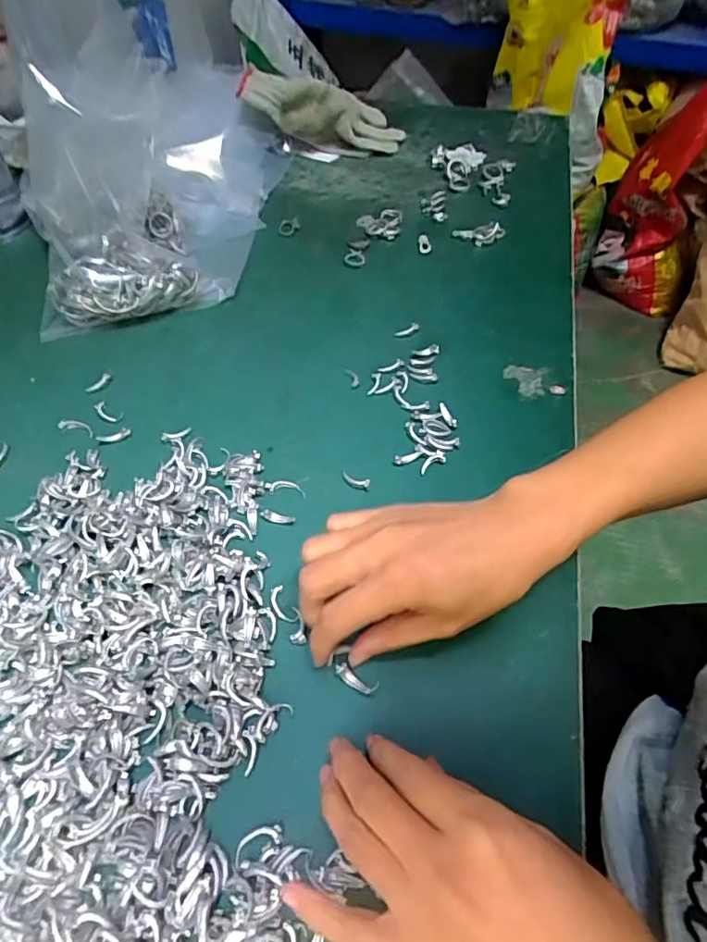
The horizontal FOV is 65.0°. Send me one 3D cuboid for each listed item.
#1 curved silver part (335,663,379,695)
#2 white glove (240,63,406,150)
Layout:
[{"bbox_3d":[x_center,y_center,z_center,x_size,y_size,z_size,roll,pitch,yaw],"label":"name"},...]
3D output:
[{"bbox_3d":[0.001,0.108,0.287,0.023,0.004,0.008,28,58,18],"label":"curved silver part"},{"bbox_3d":[-0.033,-0.387,0.605,0.181,0.061,0.067,-3,50,-33],"label":"white glove"}]

